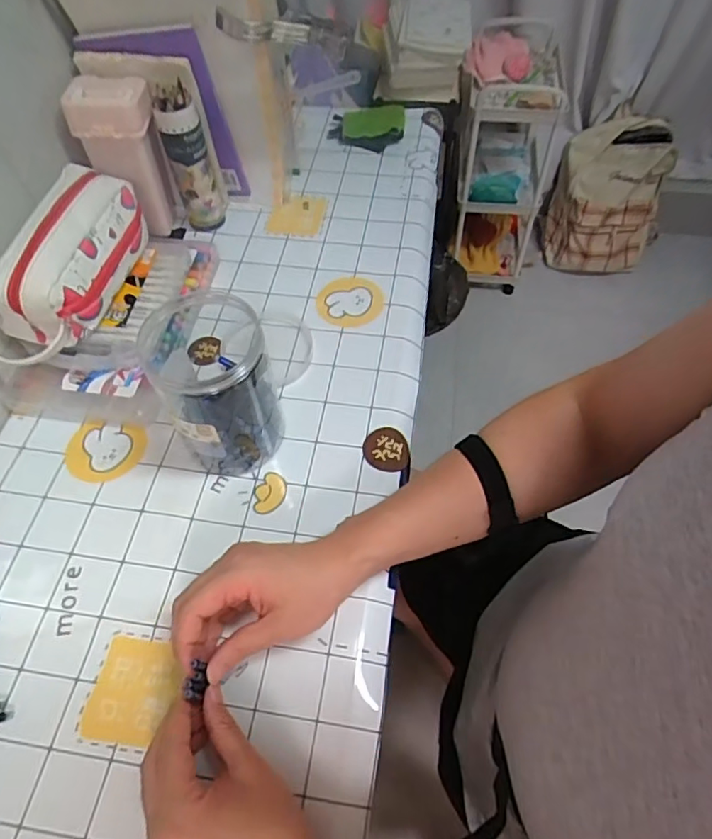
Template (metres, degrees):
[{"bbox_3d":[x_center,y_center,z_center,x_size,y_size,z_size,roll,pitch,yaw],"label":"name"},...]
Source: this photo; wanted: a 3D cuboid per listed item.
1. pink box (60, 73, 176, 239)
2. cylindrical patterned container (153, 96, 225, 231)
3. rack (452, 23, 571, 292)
[{"bbox_3d":[-0.267,-0.305,0.669,0.083,0.168,0.066,-1,56,1],"label":"pink box"},{"bbox_3d":[-0.198,-0.306,0.680,0.048,0.160,0.046,-14,57,-8],"label":"cylindrical patterned container"},{"bbox_3d":[0.413,-0.712,1.552,0.269,0.556,0.431,13,58,10],"label":"rack"}]

